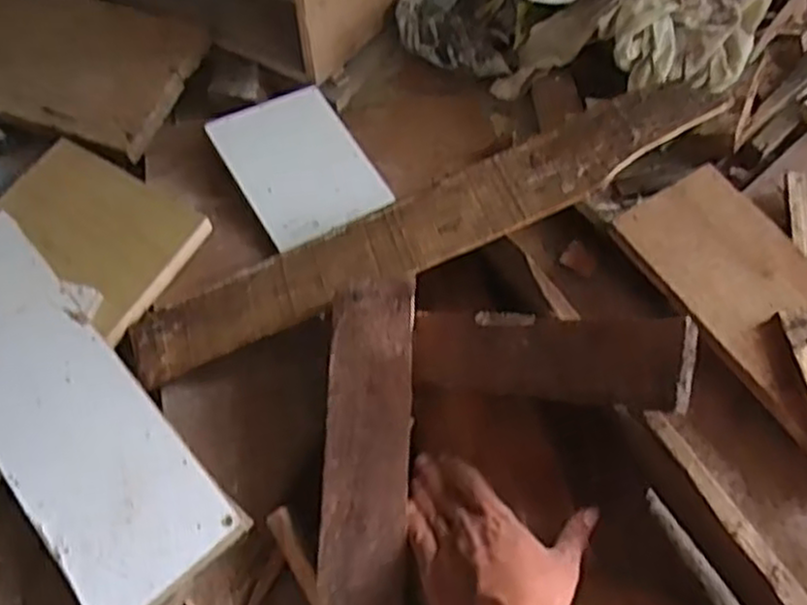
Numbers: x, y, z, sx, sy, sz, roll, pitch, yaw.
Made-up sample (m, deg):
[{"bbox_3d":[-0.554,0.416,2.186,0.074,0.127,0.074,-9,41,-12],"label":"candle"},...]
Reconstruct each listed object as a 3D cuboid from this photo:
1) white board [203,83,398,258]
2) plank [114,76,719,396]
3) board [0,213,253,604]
[{"bbox_3d":[-0.109,-0.149,0.799,0.133,0.011,0.193,-26,65,-17],"label":"white board"},{"bbox_3d":[0.014,-0.063,0.660,0.543,0.015,0.089,-24,54,4],"label":"plank"},{"bbox_3d":[-0.291,0.075,0.631,0.125,0.017,0.399,-36,62,-19],"label":"board"}]

